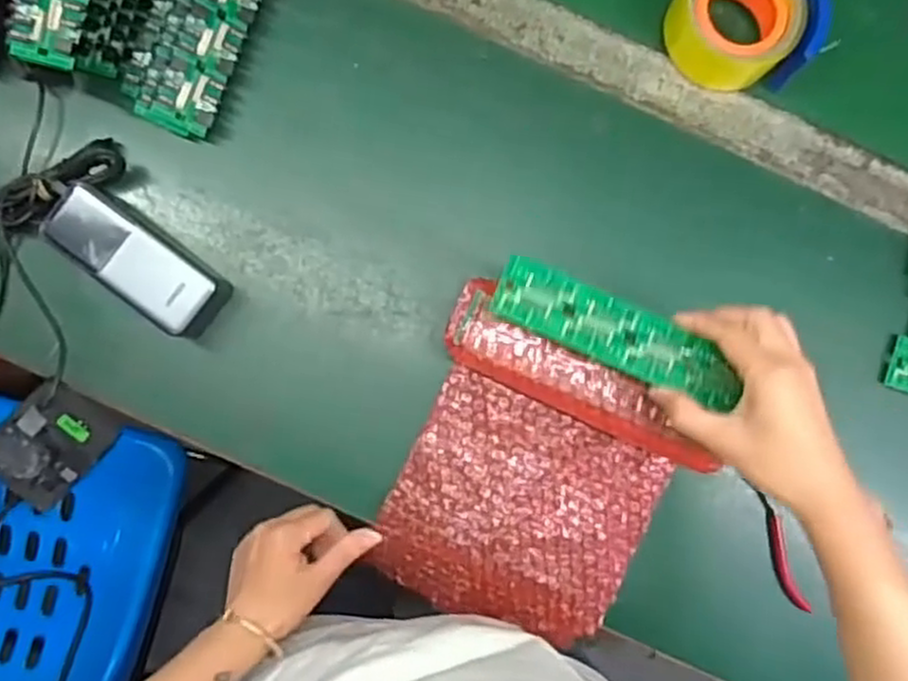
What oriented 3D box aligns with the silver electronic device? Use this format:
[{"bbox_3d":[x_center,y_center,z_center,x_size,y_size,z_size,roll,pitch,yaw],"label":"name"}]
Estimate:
[{"bbox_3d":[-0.240,-0.062,0.567,0.133,0.053,0.053,36,87,-1],"label":"silver electronic device"}]

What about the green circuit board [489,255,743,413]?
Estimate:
[{"bbox_3d":[0.104,-0.004,0.478,0.161,0.010,0.041,24,87,-3],"label":"green circuit board"}]

